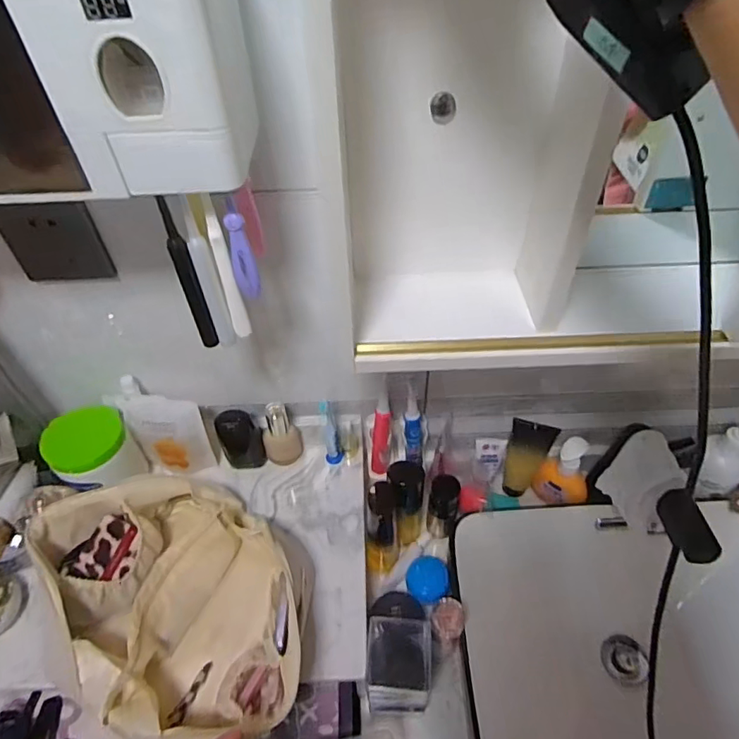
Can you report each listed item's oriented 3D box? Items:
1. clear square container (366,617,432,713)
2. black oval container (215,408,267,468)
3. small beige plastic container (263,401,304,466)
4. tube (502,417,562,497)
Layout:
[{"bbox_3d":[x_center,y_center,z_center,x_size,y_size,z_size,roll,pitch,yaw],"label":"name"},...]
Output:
[{"bbox_3d":[0.033,0.331,0.581,0.065,0.117,0.068,2,48,3],"label":"clear square container"},{"bbox_3d":[-0.167,0.097,0.687,0.049,0.111,0.031,-29,54,-23],"label":"black oval container"},{"bbox_3d":[-0.116,0.084,0.697,0.046,0.103,0.035,0,48,1],"label":"small beige plastic container"},{"bbox_3d":[0.218,0.122,0.728,0.054,0.150,0.035,22,52,19],"label":"tube"}]

